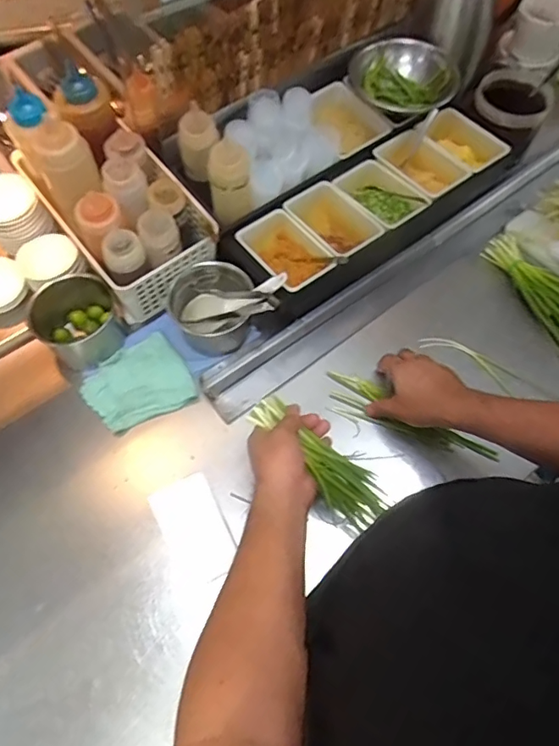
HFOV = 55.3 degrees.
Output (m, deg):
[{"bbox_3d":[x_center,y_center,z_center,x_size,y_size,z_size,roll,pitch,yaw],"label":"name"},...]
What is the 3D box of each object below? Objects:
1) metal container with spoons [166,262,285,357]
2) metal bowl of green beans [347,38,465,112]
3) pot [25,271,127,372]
[{"bbox_3d":[-0.073,-0.100,0.752,0.151,0.133,0.100,4,64,2],"label":"metal container with spoons"},{"bbox_3d":[0.206,-0.472,0.856,0.159,0.084,0.107,38,70,17],"label":"metal bowl of green beans"},{"bbox_3d":[-0.284,-0.074,0.751,0.109,0.082,0.104,0,64,0],"label":"pot"}]

